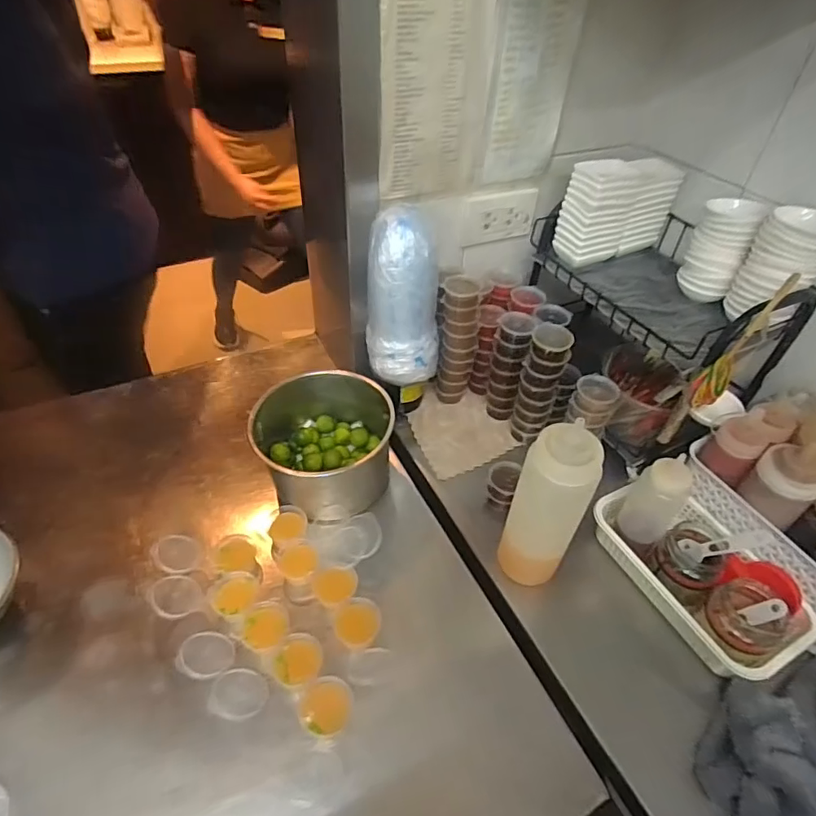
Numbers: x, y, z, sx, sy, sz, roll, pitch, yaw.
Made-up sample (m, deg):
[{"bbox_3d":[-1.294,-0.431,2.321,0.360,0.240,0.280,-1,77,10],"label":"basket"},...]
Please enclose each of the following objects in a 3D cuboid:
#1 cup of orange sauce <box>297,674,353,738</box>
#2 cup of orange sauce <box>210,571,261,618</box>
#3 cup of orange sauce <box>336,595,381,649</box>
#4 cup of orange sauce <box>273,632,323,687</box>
[{"bbox_3d":[-0.077,0.287,0.485,0.048,0.025,0.047,2,44,-2],"label":"cup of orange sauce"},{"bbox_3d":[-0.196,0.207,0.564,0.055,0.025,0.046,15,45,12],"label":"cup of orange sauce"},{"bbox_3d":[-0.054,0.235,0.550,0.049,0.024,0.048,2,44,-2],"label":"cup of orange sauce"},{"bbox_3d":[-0.112,0.259,0.520,0.047,0.025,0.047,2,44,-2],"label":"cup of orange sauce"}]

